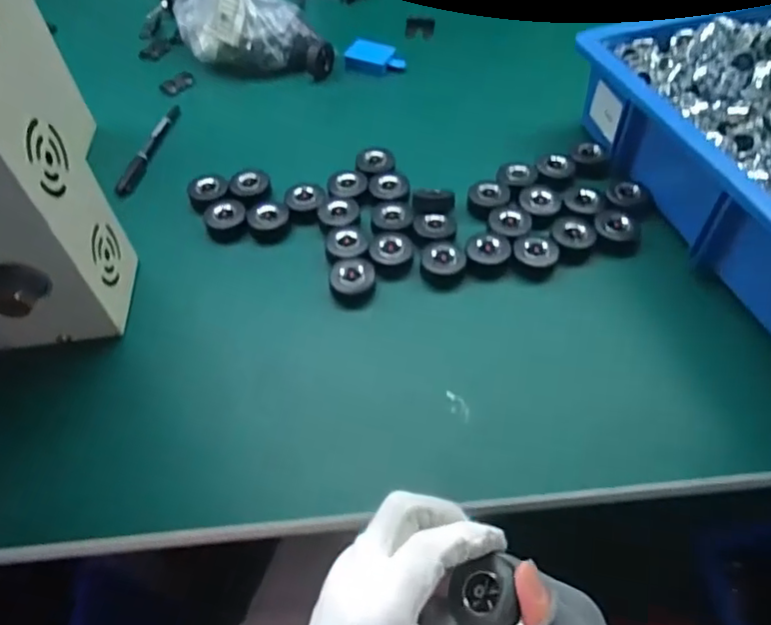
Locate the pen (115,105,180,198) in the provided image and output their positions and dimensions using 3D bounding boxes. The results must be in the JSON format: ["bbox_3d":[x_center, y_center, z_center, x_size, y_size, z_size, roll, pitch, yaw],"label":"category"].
[{"bbox_3d":[-0.246,-0.171,0.605,0.010,0.015,0.139,8,56,9],"label":"pen"}]

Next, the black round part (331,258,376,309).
[{"bbox_3d":[-0.027,-0.026,0.483,0.036,0.025,0.036,-1,55,2],"label":"black round part"}]

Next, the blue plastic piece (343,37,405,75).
[{"bbox_3d":[-0.011,-0.304,0.693,0.070,0.024,0.037,13,57,12],"label":"blue plastic piece"}]

